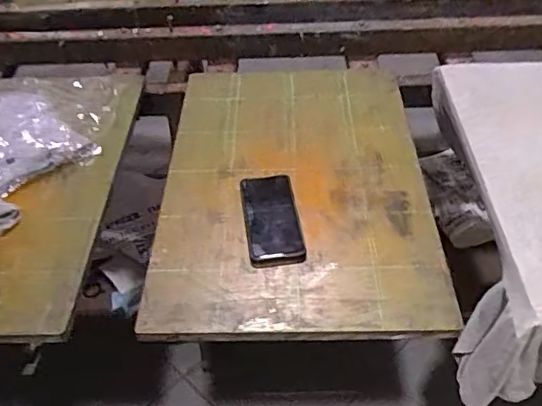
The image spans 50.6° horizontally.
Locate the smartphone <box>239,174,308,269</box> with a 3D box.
[{"bbox_3d":[0.000,0.018,0.816,0.077,0.014,0.172,-7,45,-4],"label":"smartphone"}]

